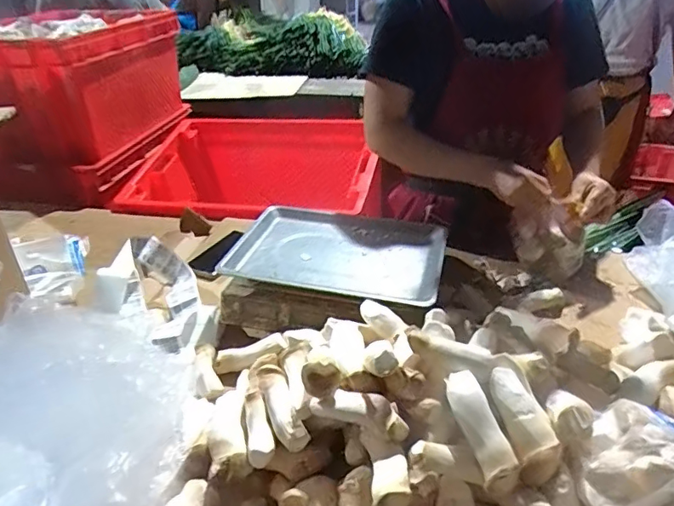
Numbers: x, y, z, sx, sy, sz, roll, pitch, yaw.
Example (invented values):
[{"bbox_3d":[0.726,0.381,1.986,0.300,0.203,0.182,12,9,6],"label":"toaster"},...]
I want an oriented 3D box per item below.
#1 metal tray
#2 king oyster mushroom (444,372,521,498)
[{"bbox_3d":[0.006,-0.009,0.858,0.342,0.027,0.248,10,33,18],"label":"metal tray"},{"bbox_3d":[0.143,0.174,0.507,0.034,0.031,0.117,-12,60,-16],"label":"king oyster mushroom"}]

